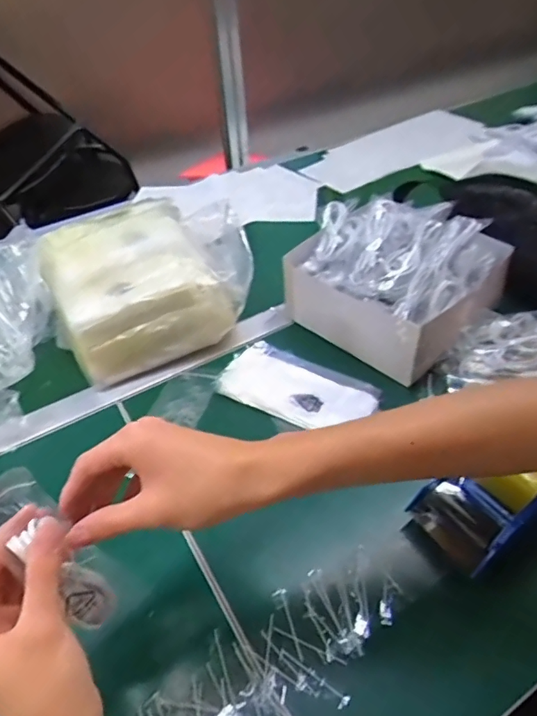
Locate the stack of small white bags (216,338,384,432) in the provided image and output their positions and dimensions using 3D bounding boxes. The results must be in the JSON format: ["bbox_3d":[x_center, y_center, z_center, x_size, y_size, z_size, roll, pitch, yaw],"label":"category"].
[{"bbox_3d":[0.036,0.031,0.584,0.173,0.017,0.097,20,48,22],"label":"stack of small white bags"}]

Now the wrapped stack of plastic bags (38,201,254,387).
[{"bbox_3d":[-0.158,-0.101,0.656,0.231,0.129,0.216,-24,47,-19],"label":"wrapped stack of plastic bags"}]

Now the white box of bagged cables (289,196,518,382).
[{"bbox_3d":[0.151,-0.105,0.621,0.180,0.118,0.224,-36,52,-29],"label":"white box of bagged cables"}]

